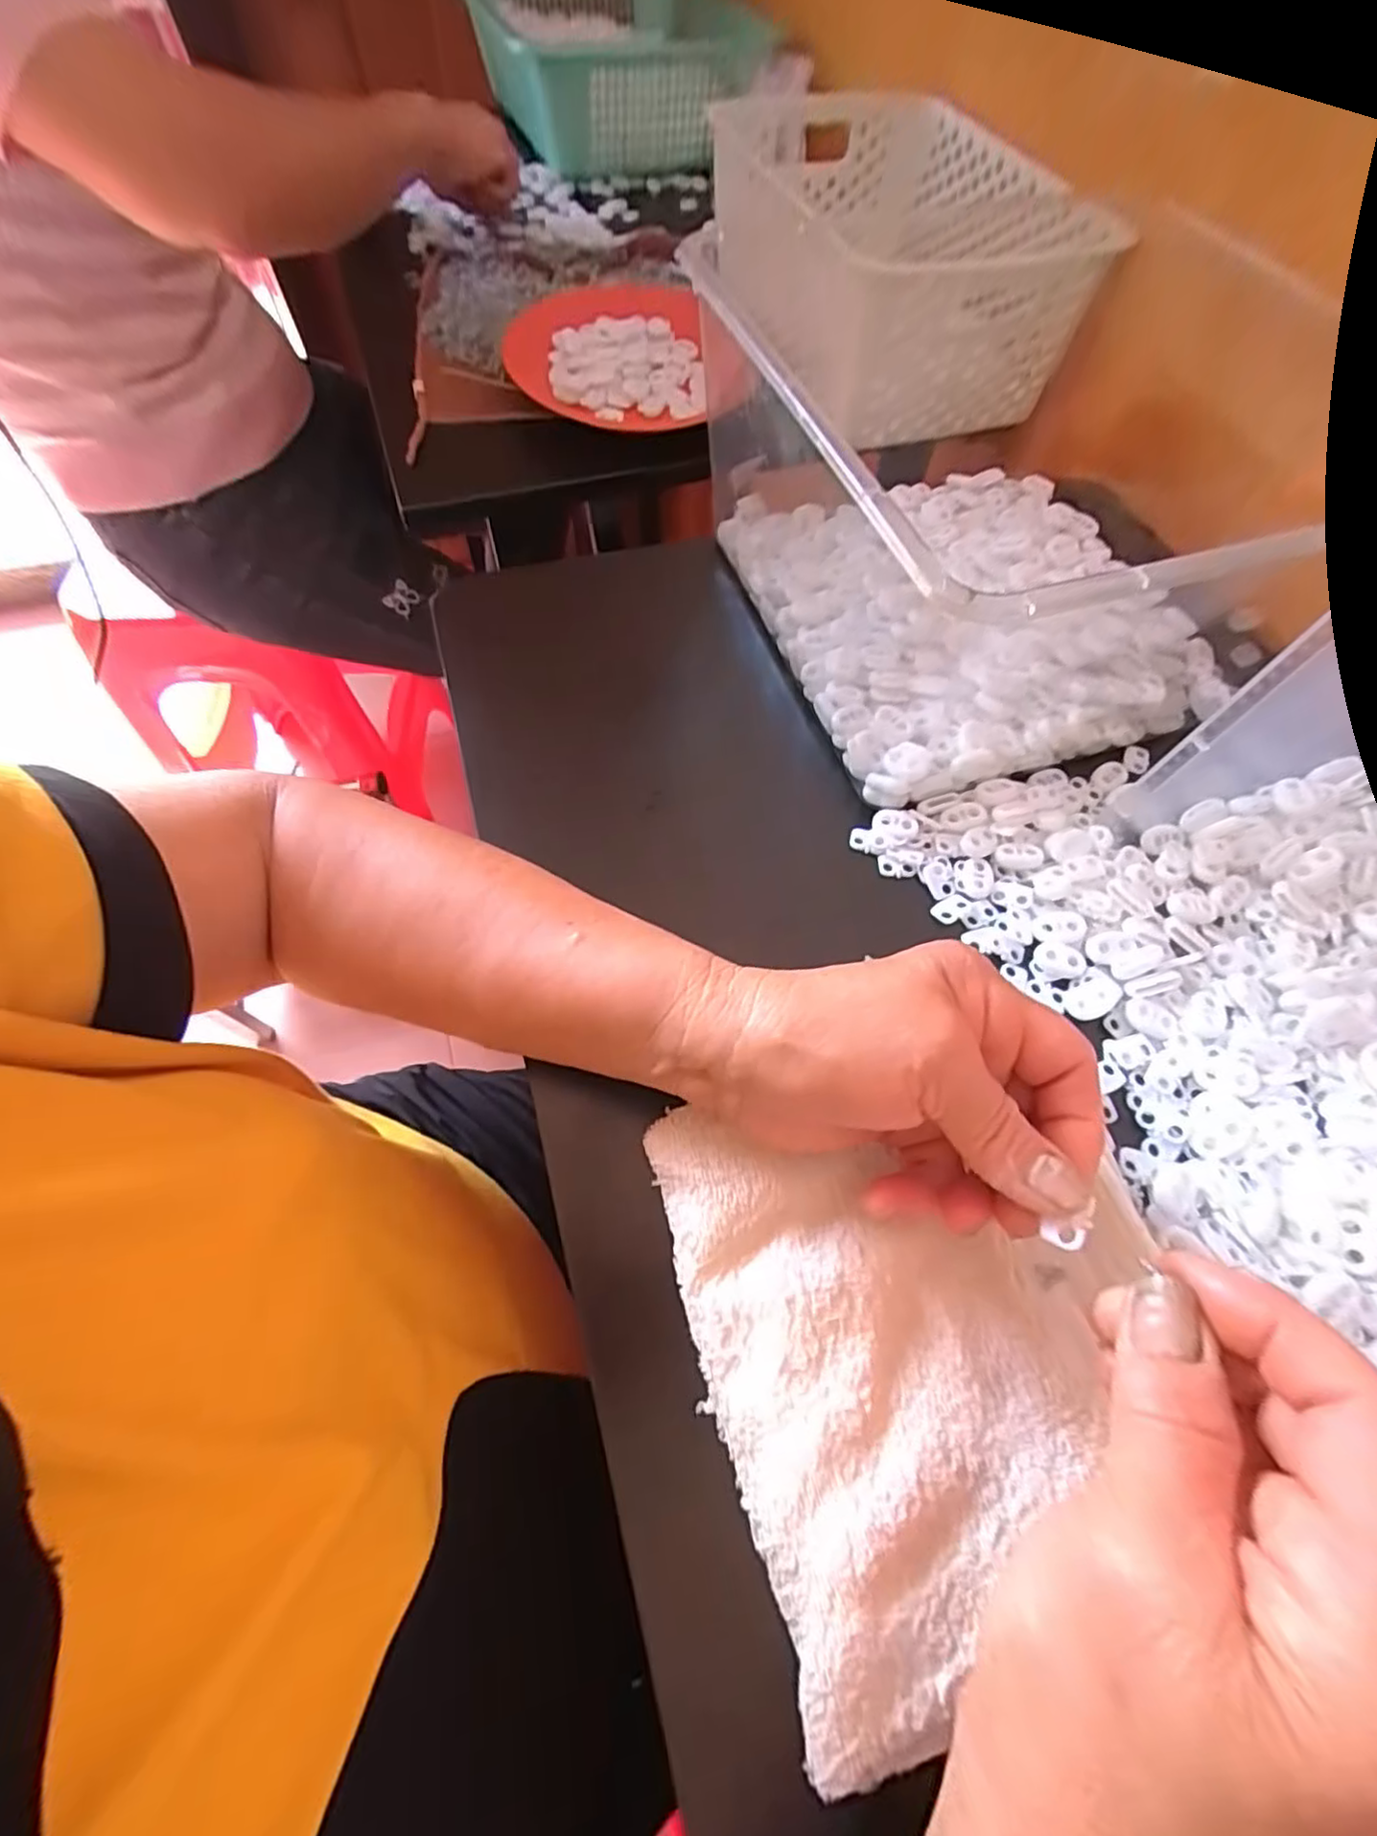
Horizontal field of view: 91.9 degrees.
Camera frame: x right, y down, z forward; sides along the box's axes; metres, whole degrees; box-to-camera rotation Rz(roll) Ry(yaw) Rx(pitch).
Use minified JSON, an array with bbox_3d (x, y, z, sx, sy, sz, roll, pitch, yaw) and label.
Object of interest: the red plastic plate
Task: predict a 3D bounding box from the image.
[{"bbox_3d":[-0.048,-0.454,0.528,0.186,0.020,0.179,1,62,-2],"label":"red plastic plate"}]

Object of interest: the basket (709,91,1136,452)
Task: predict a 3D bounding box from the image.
[{"bbox_3d":[0.152,-0.537,0.534,0.205,0.095,0.371,-9,63,-7],"label":"basket"}]

